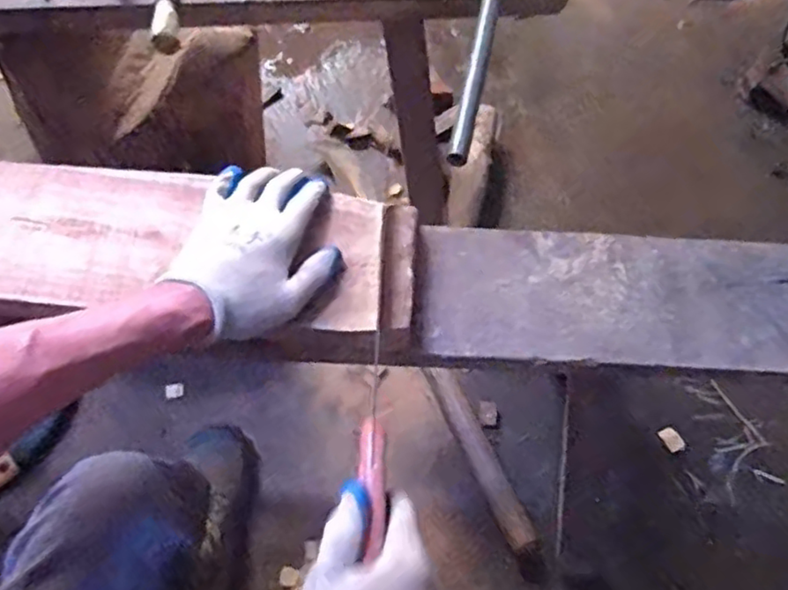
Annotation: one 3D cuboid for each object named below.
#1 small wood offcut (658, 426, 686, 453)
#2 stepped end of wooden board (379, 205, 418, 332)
[{"bbox_3d":[0.415,0.215,0.999,0.027,0.006,0.037,-22,62,-11],"label":"small wood offcut"},{"bbox_3d":[0.003,-0.025,0.556,0.026,0.013,0.125,5,62,1],"label":"stepped end of wooden board"}]

